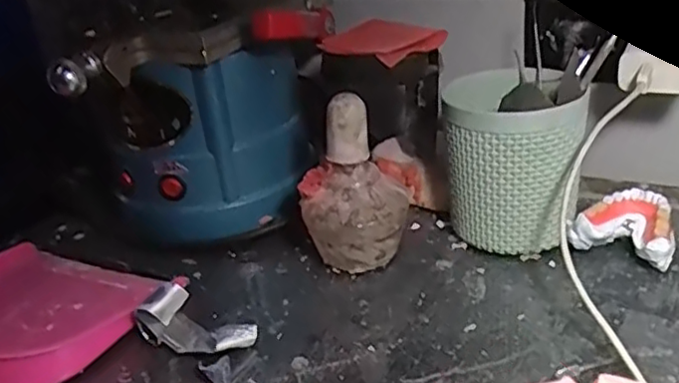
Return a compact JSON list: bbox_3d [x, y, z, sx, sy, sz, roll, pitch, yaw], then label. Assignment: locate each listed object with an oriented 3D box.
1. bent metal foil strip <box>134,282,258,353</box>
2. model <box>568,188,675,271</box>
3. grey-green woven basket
[{"bbox_3d":[-0.089,0.081,0.405,0.075,0.028,0.029,7,29,25],"label":"bent metal foil strip"},{"bbox_3d":[0.195,0.025,0.445,0.060,0.035,0.056,10,31,30],"label":"model"},{"bbox_3d":[0.122,-0.022,0.461,0.089,0.116,0.089,2,28,17],"label":"grey-green woven basket"}]

